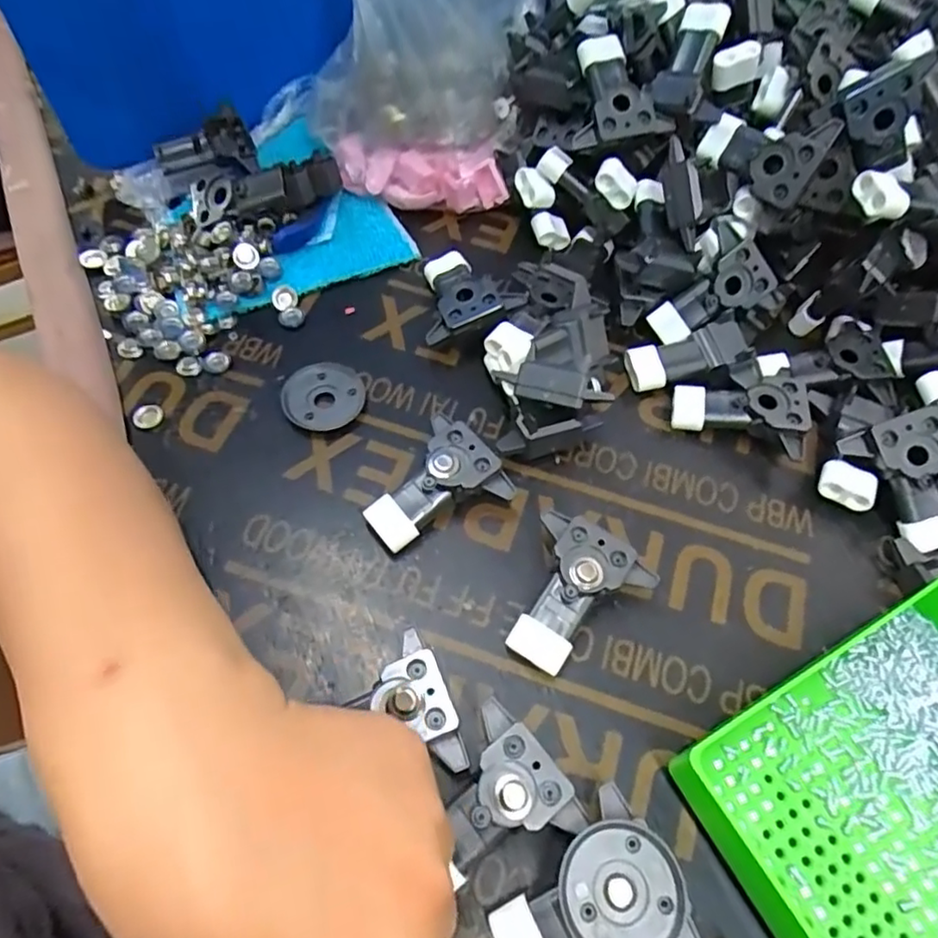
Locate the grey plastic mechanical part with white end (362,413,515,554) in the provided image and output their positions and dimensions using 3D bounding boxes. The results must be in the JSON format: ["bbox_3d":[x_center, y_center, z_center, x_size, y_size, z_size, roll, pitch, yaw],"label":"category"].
[{"bbox_3d":[-0.018,0.011,0.304,0.064,0.026,0.045,-36,67,-17],"label":"grey plastic mechanical part with white end"}]

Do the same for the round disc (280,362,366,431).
[{"bbox_3d":[-0.078,-0.040,0.337,0.041,0.012,0.039,0,62,1],"label":"round disc"}]

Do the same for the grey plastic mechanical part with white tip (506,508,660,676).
[{"bbox_3d":[0.042,0.056,0.283,0.054,0.025,0.064,35,68,18],"label":"grey plastic mechanical part with white tip"}]

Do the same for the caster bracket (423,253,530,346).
[{"bbox_3d":[-0.004,-0.103,0.366,0.055,0.029,0.065,-14,62,-7],"label":"caster bracket"}]

